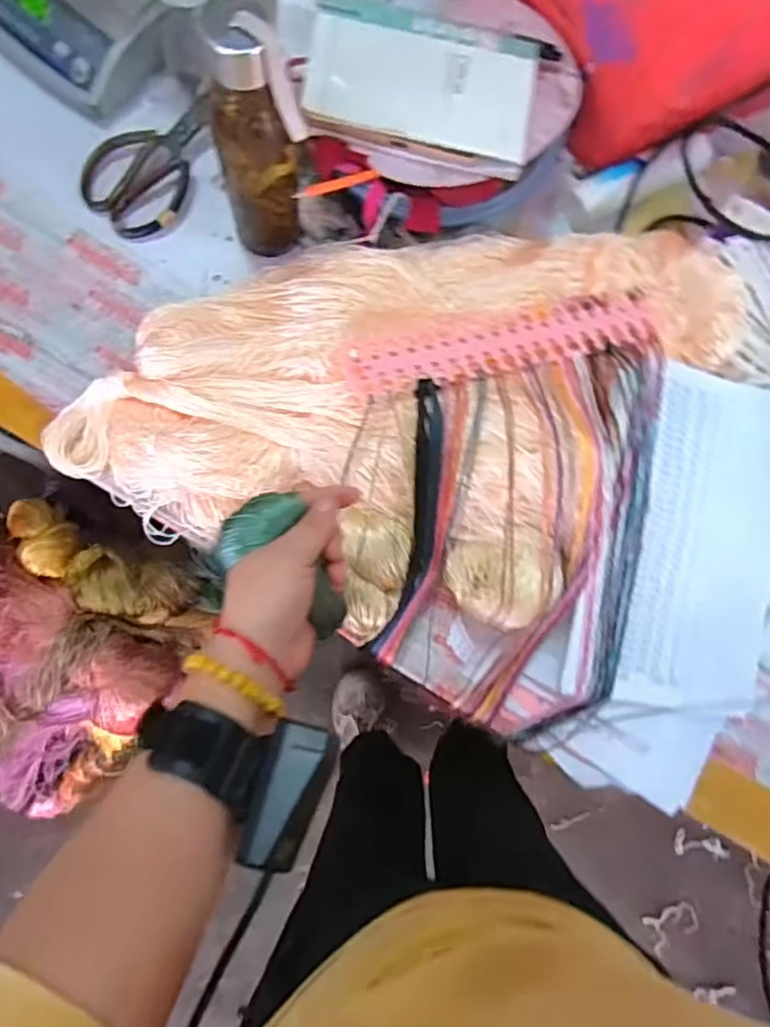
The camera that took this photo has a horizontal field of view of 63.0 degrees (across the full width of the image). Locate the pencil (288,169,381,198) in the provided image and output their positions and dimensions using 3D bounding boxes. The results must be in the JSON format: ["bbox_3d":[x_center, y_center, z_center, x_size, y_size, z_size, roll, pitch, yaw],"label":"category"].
[{"bbox_3d":[-0.044,-0.294,0.562,0.079,0.011,0.010,-19,86,-5],"label":"pencil"}]

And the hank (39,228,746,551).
[{"bbox_3d":[0.019,-0.098,0.559,0.636,0.094,0.307,-6,85,-4],"label":"hank"}]

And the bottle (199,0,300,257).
[{"bbox_3d":[-0.104,-0.294,0.515,0.067,0.223,0.051,-12,85,-5],"label":"bottle"}]

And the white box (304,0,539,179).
[{"bbox_3d":[0.035,-0.387,0.563,0.199,0.021,0.135,6,84,-3],"label":"white box"}]

